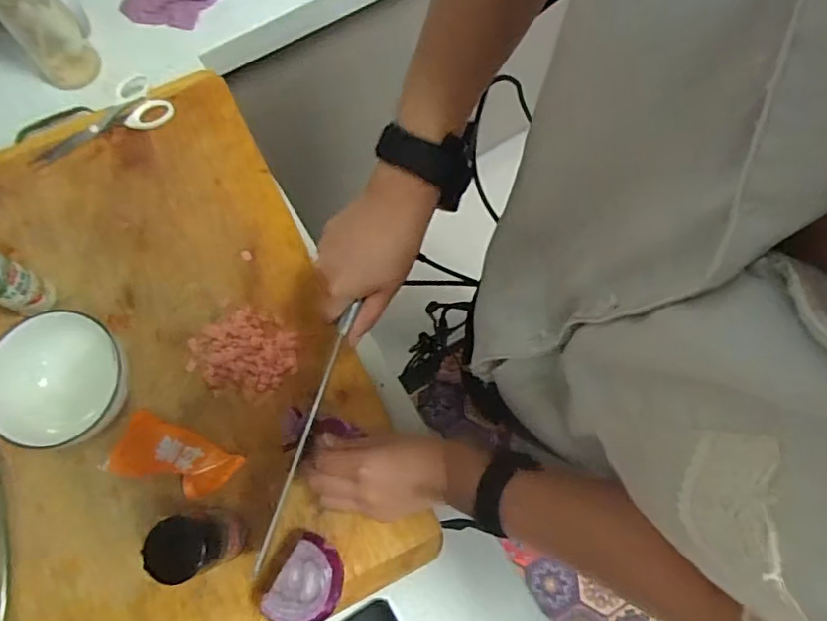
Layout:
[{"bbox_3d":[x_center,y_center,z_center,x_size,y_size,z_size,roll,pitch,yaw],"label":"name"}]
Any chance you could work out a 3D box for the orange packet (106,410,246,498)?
[{"bbox_3d":[-0.209,0.128,0.497,0.111,0.015,0.053,18,73,4],"label":"orange packet"}]

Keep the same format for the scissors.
[{"bbox_3d":[-0.334,-0.204,0.604,0.148,0.016,0.067,-25,75,-9],"label":"scissors"}]

